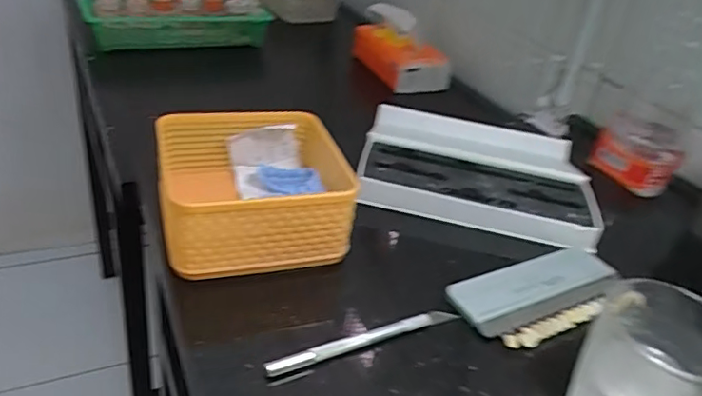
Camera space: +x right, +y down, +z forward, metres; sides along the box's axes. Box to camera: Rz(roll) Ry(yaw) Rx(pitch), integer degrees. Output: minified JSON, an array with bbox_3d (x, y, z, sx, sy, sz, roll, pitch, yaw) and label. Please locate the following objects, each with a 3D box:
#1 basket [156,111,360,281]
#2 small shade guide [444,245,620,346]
[{"bbox_3d":[-0.078,-0.007,0.436,0.137,0.066,0.138,-2,34,-16],"label":"basket"},{"bbox_3d":[0.148,0.071,0.420,0.151,0.013,0.068,-10,35,-30],"label":"small shade guide"}]

